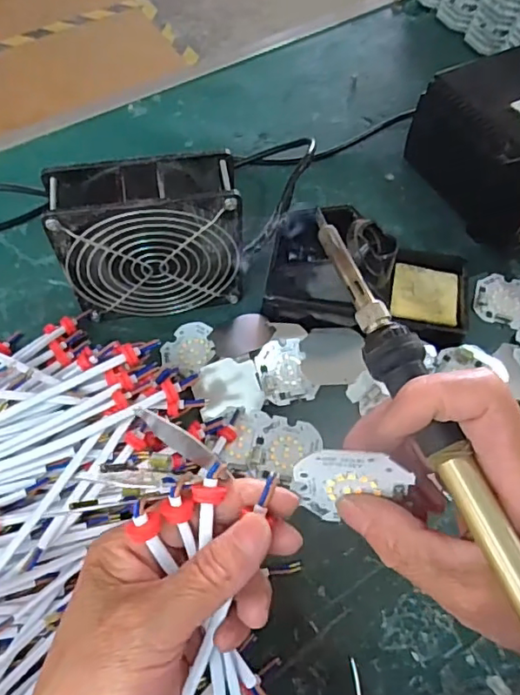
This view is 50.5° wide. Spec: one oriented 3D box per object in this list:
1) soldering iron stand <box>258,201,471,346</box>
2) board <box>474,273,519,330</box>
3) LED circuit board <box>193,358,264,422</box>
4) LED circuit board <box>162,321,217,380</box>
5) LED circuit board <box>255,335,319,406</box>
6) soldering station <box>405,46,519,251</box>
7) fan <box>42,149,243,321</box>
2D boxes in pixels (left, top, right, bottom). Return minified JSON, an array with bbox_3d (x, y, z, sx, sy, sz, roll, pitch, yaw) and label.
[{"bbox_3d":[0.083,-0.058,0.404,0.148,0.076,0.074,10,61,4],"label":"soldering iron stand"},{"bbox_3d":[0.197,-0.037,0.441,0.047,0.004,0.047,18,62,8],"label":"board"},{"bbox_3d":[-0.022,0.028,0.390,0.045,0.009,0.039,-11,83,-6],"label":"LED circuit board"},{"bbox_3d":[-0.054,0.001,0.407,0.040,0.006,0.048,-15,55,1],"label":"LED circuit board"},{"bbox_3d":[0.019,0.016,0.392,0.039,0.006,0.046,-9,76,-14],"label":"LED circuit board"},{"bbox_3d":[0.216,-0.166,0.460,0.111,0.093,0.147,-25,65,-15],"label":"soldering station"},{"bbox_3d":[-0.072,-0.070,0.379,0.116,0.115,0.046,-6,61,-5],"label":"fan"}]

